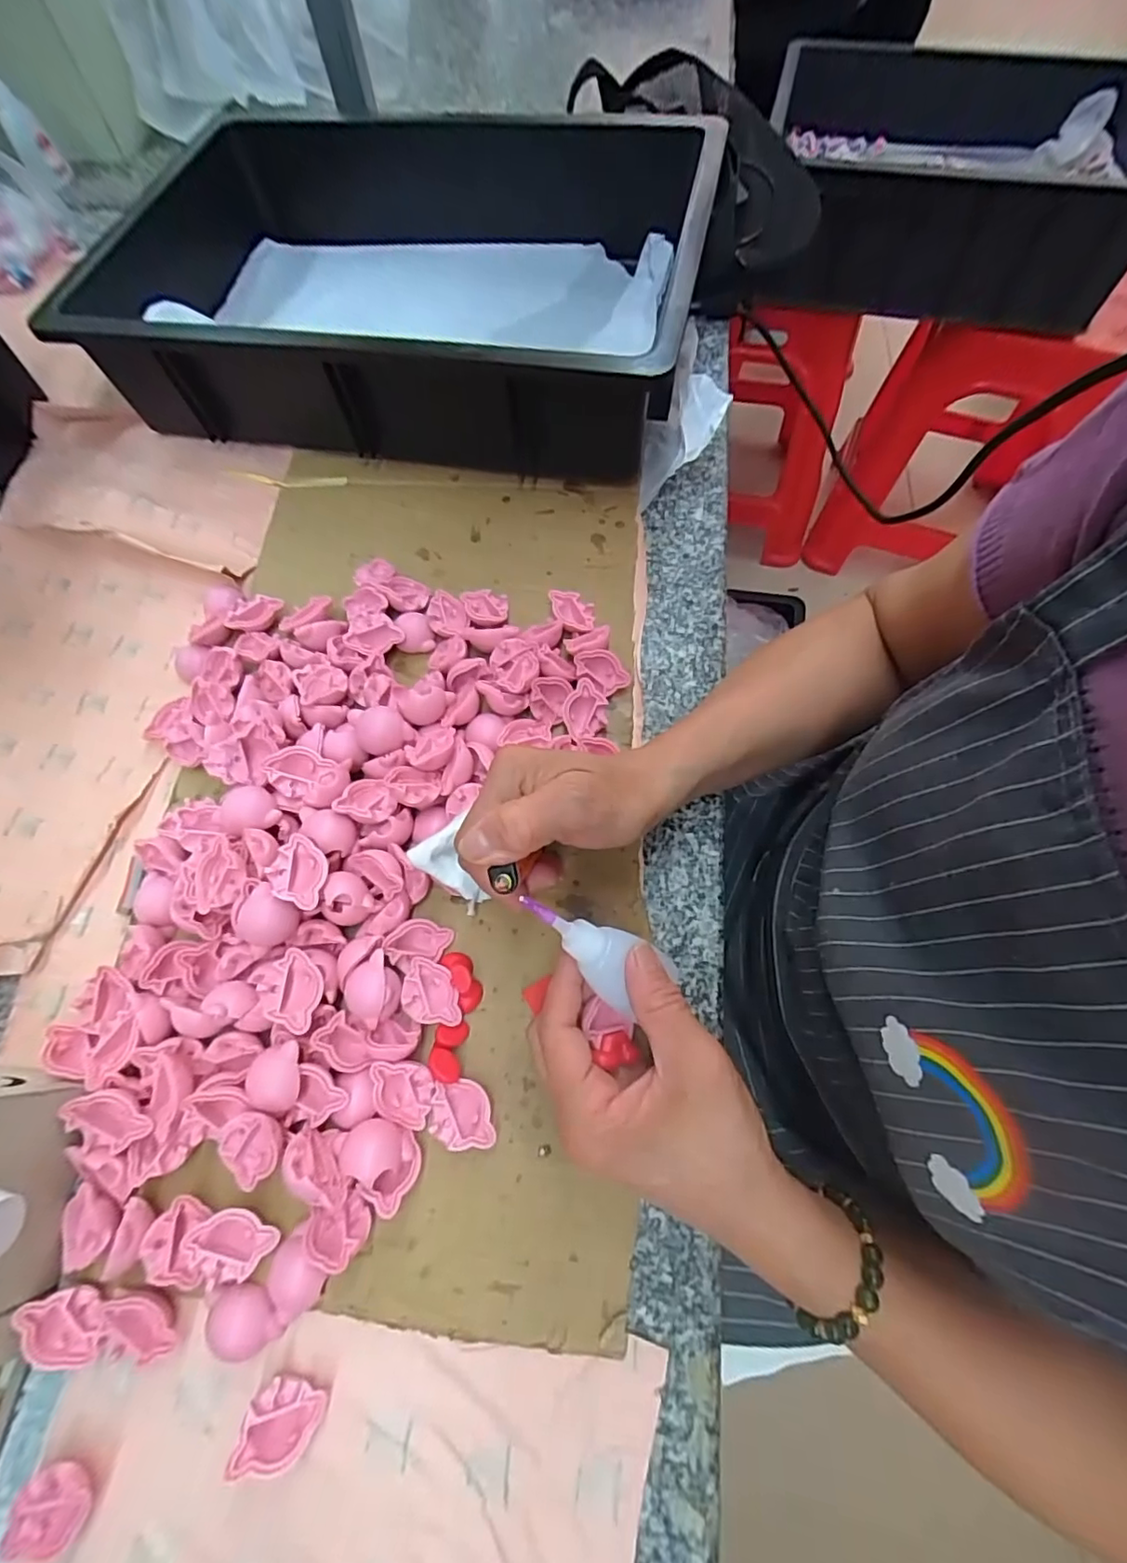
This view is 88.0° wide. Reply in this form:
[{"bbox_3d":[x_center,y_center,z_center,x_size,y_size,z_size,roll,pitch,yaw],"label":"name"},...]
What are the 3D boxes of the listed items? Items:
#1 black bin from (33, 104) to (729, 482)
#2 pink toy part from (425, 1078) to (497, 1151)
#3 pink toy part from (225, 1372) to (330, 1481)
[{"bbox_3d":[-0.121,-0.385,0.451,0.412,0.107,0.327,9,68,3],"label":"black bin"},{"bbox_3d":[-0.048,0.161,0.284,0.033,0.018,0.027,14,69,5],"label":"pink toy part"},{"bbox_3d":[-0.119,0.271,0.245,0.030,0.019,0.026,15,69,6],"label":"pink toy part"}]

